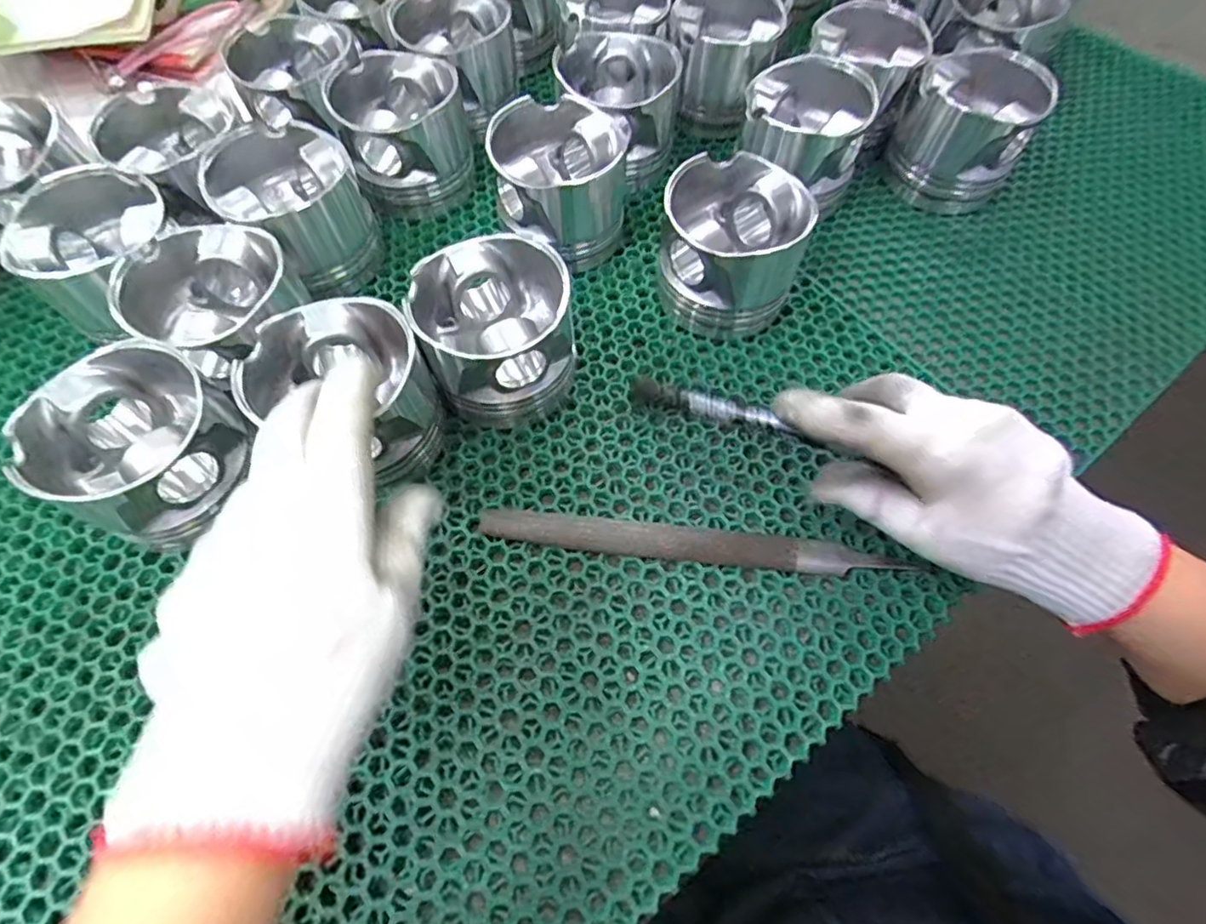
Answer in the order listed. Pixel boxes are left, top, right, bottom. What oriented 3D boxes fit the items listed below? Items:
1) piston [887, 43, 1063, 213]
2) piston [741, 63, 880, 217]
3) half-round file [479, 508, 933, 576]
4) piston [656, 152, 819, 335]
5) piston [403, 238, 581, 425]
[{"bbox_3d":[0.266,-0.244,0.445,0.085,0.083,0.085,33,67,15],"label":"piston"},{"bbox_3d":[0.145,-0.231,0.439,0.082,0.078,0.082,0,62,-1],"label":"piston"},{"bbox_3d":[0.049,0.046,0.331,0.231,0.007,0.017,6,62,2],"label":"half-round file"},{"bbox_3d":[0.081,-0.137,0.386,0.087,0.077,0.087,10,63,5],"label":"piston"},{"bbox_3d":[-0.060,-0.074,0.354,0.086,0.072,0.087,-7,63,-4],"label":"piston"}]

